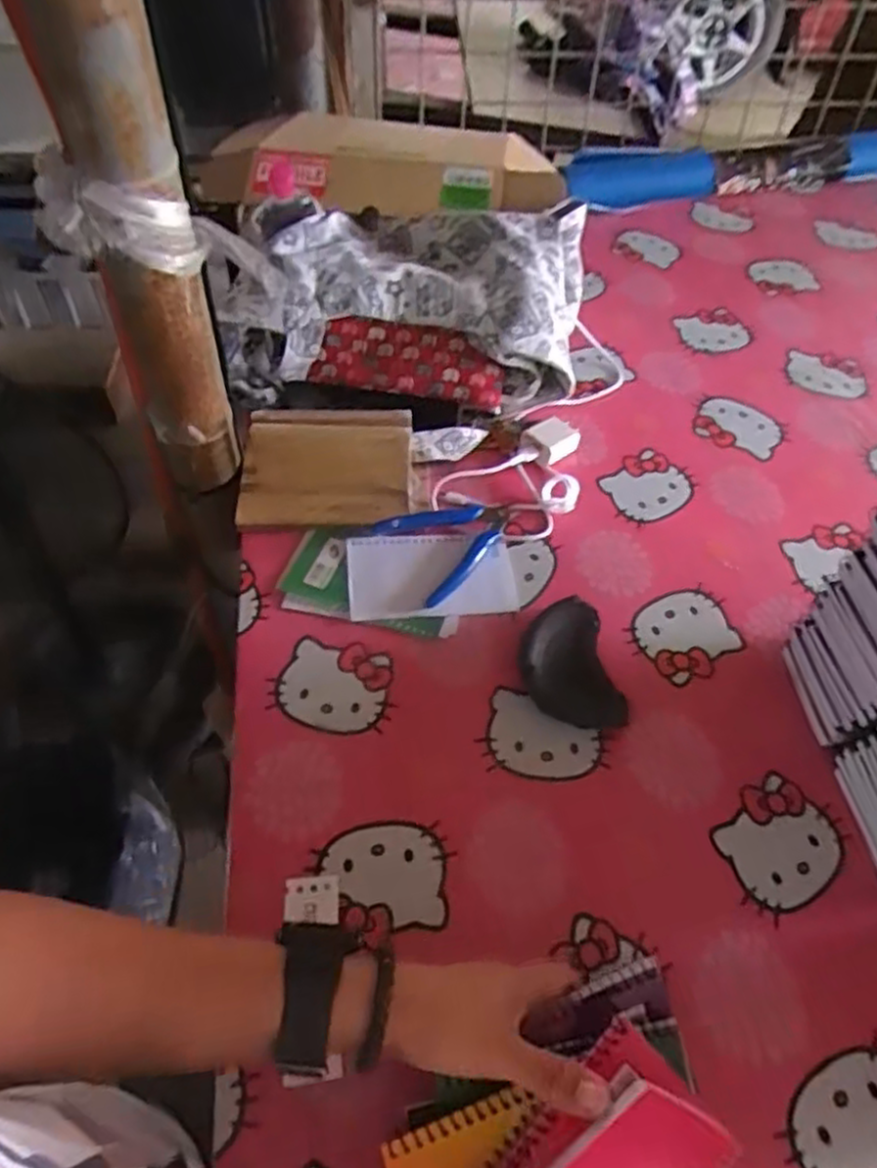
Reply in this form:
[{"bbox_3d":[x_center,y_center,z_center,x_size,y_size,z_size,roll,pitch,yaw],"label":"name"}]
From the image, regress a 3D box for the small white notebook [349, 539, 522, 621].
[{"bbox_3d":[-0.006,-0.007,0.615,0.131,0.008,0.078,-3,53,-5],"label":"small white notebook"}]

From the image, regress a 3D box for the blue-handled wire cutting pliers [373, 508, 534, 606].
[{"bbox_3d":[0.018,-0.042,0.630,0.119,0.023,0.084,-30,60,-23],"label":"blue-handled wire cutting pliers"}]

